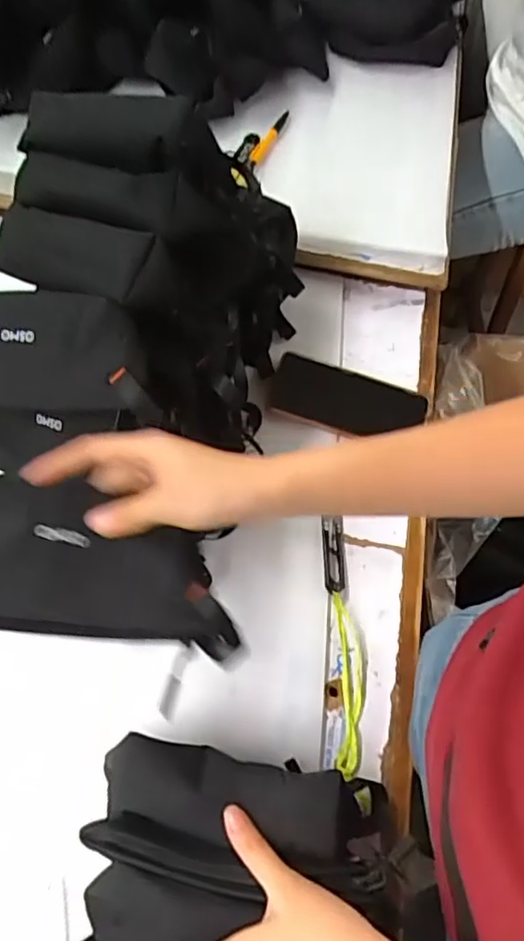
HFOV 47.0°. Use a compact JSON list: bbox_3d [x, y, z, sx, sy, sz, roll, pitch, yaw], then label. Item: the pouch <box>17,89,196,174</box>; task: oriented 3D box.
[{"bbox_3d":[-0.131,-0.271,0.483,0.160,0.039,0.051,17,62,22],"label":"pouch"}]

